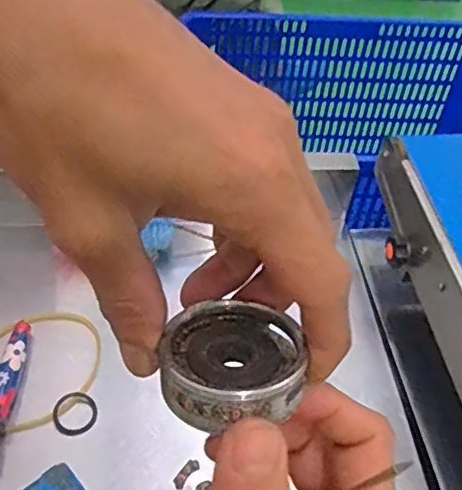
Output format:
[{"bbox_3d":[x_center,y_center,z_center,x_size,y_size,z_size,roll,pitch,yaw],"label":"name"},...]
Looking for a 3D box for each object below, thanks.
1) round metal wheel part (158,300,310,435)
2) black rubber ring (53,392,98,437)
[{"bbox_3d":[0.000,0.036,0.197,0.045,0.016,0.046,3,47,-3],"label":"round metal wheel part"},{"bbox_3d":[-0.155,0.169,0.596,0.041,0.006,0.043,7,60,-13],"label":"black rubber ring"}]

